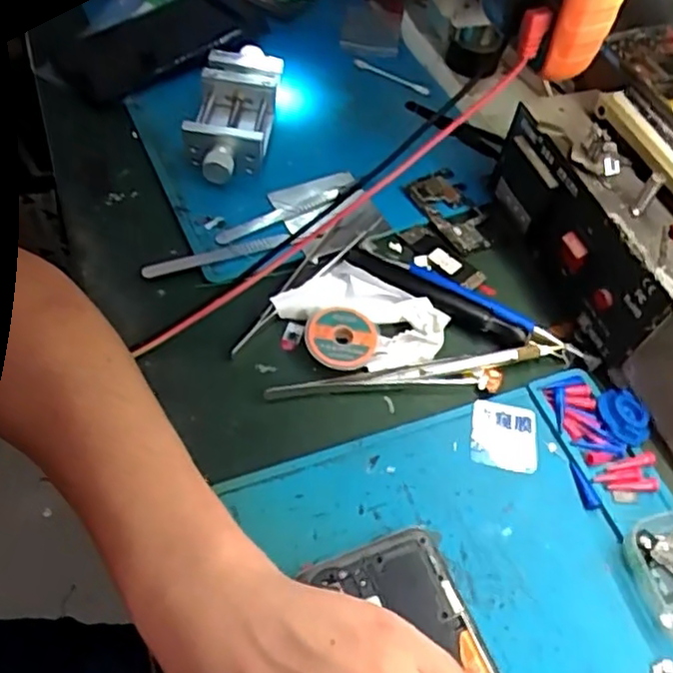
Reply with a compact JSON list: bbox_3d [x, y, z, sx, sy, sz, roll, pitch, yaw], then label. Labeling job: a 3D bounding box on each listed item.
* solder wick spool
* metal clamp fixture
[{"bbox_3d":[0.003,0.000,0.400,0.042,0.010,0.042,3,55,-4],"label":"solder wick spool"},{"bbox_3d":[-0.077,-0.165,0.499,0.058,0.034,0.124,6,54,-1],"label":"metal clamp fixture"}]

